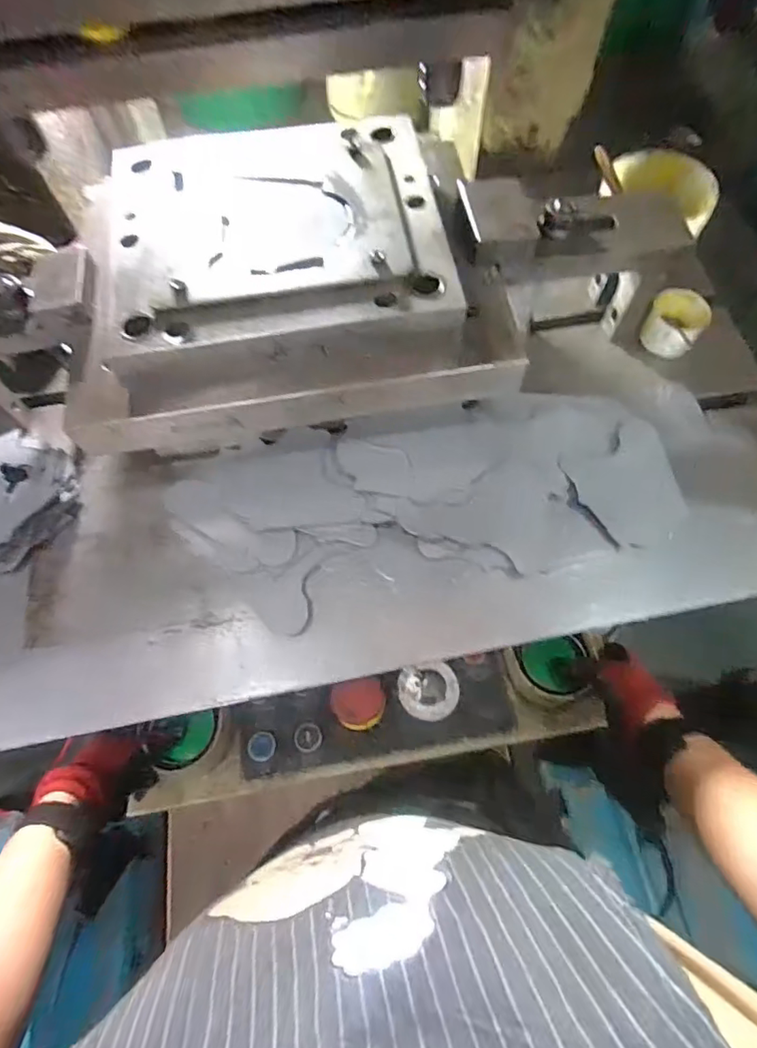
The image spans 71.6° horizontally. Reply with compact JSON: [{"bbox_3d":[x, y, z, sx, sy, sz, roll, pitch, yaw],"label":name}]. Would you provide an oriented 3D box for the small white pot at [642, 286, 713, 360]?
[{"bbox_3d":[0.376,-0.256,0.660,0.065,0.052,0.071,-1,66,2],"label":"small white pot"}]

